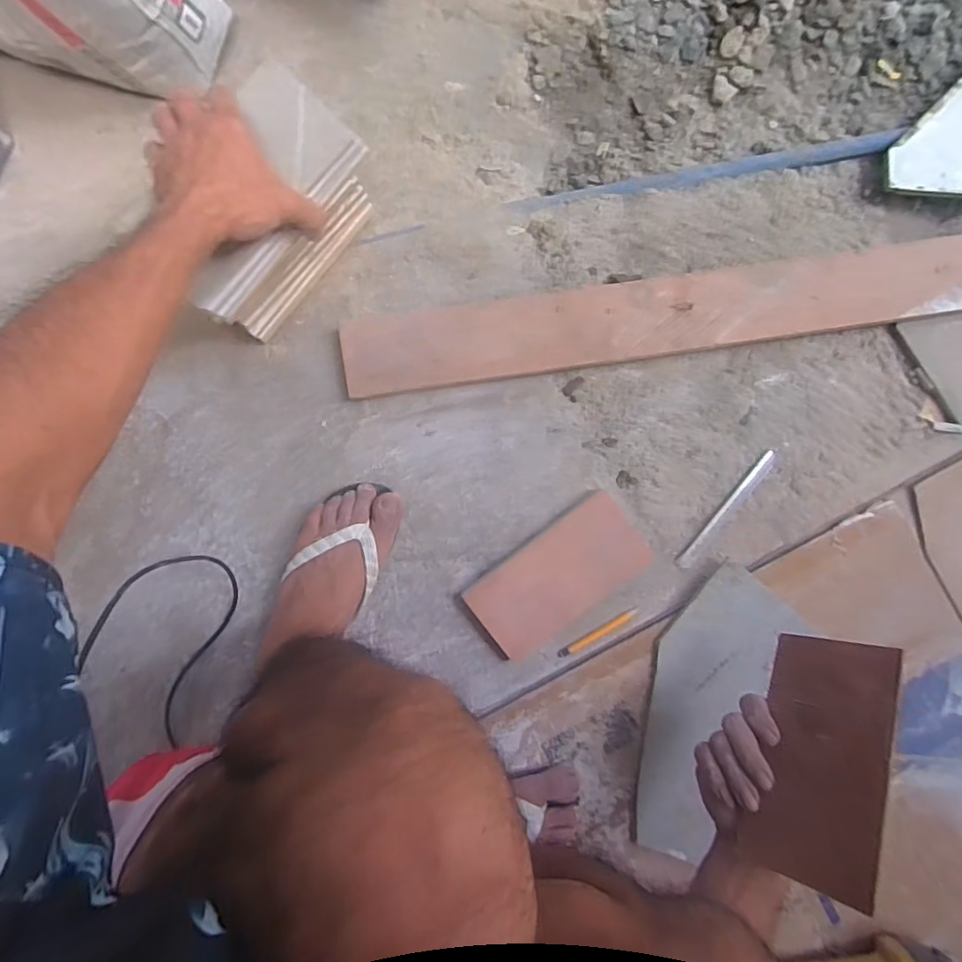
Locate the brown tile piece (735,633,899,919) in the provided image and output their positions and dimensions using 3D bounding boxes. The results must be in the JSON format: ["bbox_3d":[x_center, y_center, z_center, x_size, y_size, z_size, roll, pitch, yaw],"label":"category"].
[{"bbox_3d":[0.290,0.232,0.466,0.008,0.100,0.196,33,68,-26],"label":"brown tile piece"}]

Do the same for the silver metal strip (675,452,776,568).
[{"bbox_3d":[0.294,0.033,0.651,0.017,0.006,0.175,40,88,-2],"label":"silver metal strip"}]

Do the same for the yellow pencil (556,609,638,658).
[{"bbox_3d":[0.136,0.177,0.634,0.104,0.005,0.010,-28,89,-1],"label":"yellow pencil"}]

